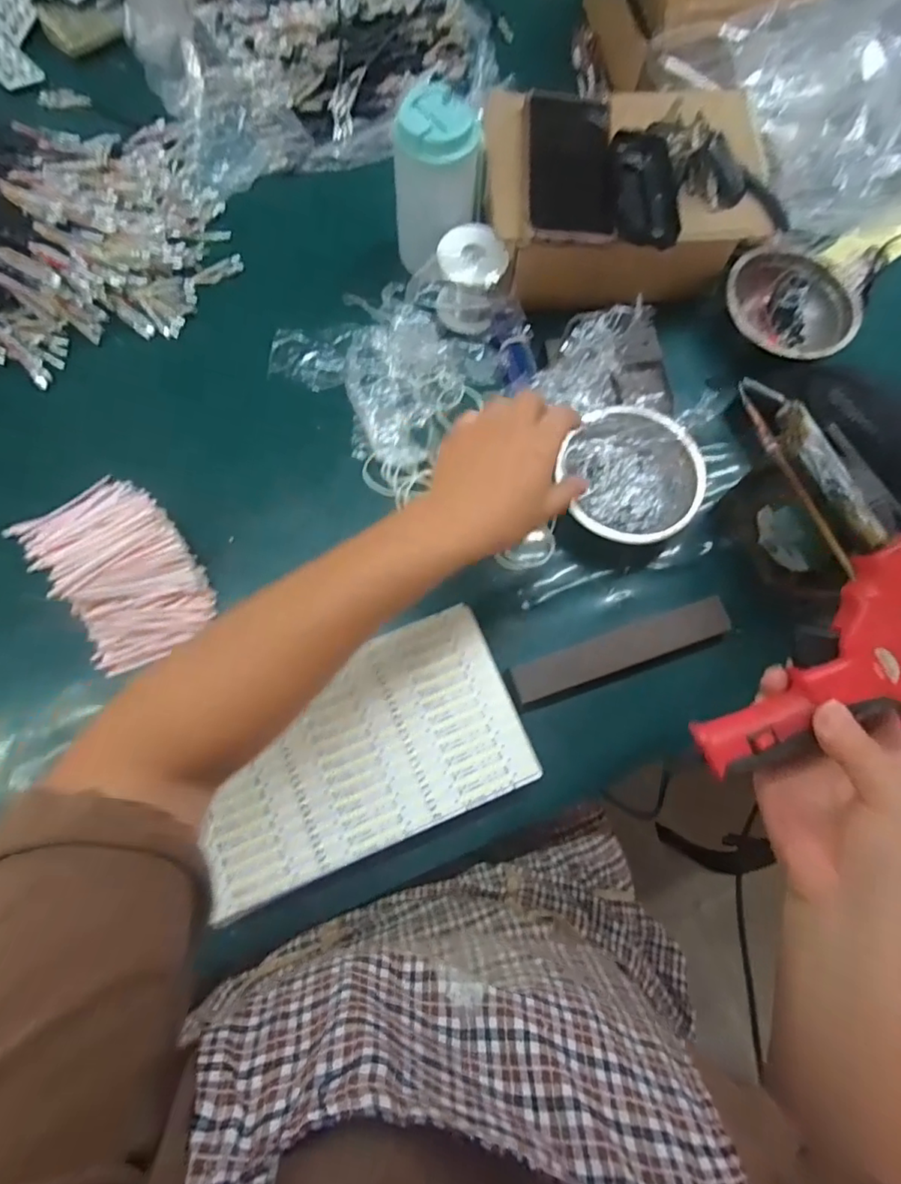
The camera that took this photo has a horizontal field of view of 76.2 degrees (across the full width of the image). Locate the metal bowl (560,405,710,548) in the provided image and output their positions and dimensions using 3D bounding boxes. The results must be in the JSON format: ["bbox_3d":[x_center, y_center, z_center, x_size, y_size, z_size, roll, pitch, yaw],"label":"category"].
[{"bbox_3d":[0.161,-0.104,0.514,0.118,0.034,0.110,0,74,-2],"label":"metal bowl"}]

